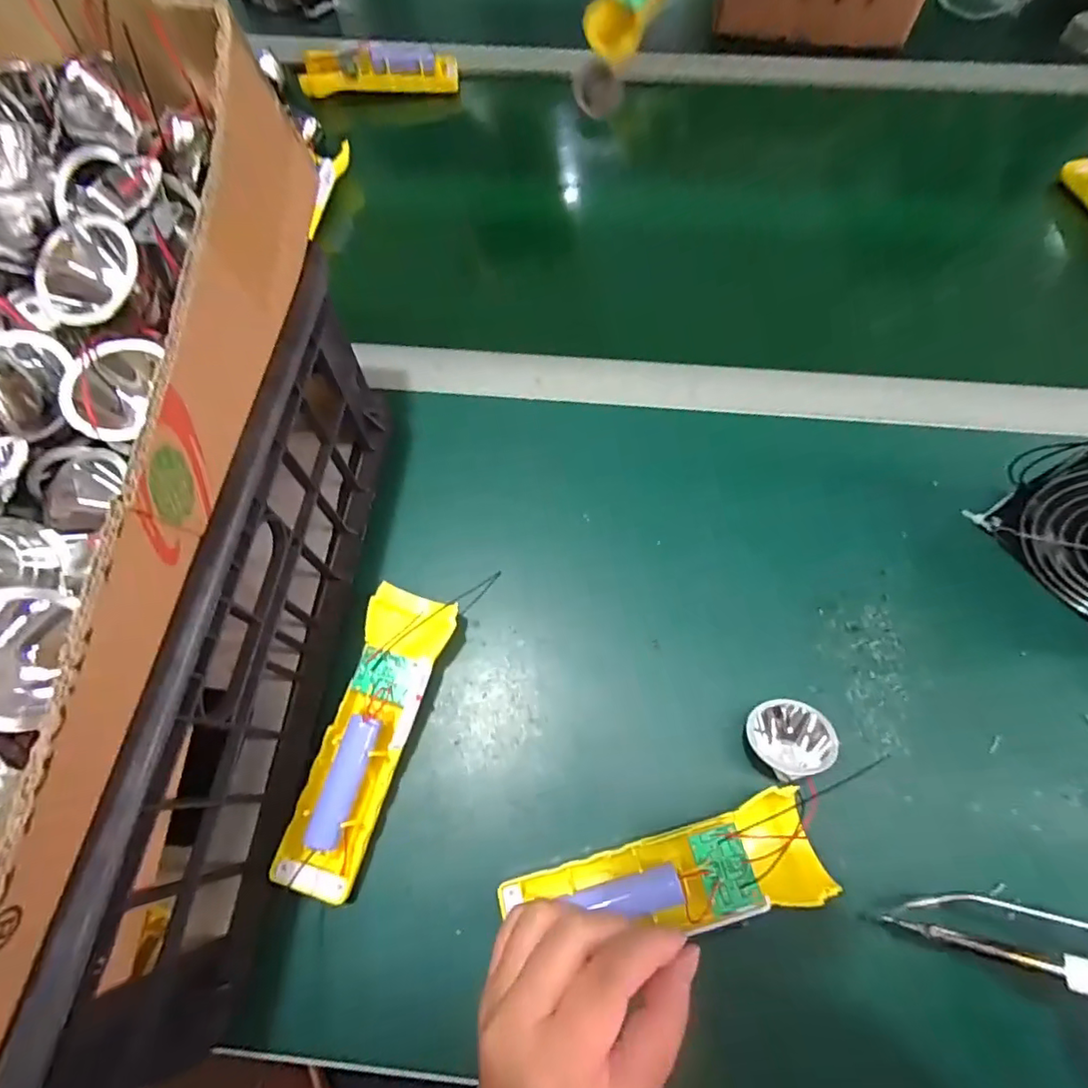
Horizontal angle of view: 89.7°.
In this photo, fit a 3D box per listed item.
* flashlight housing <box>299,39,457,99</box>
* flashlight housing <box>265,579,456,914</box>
[{"bbox_3d":[-0.173,-0.500,0.580,0.159,0.031,0.045,-6,66,-2],"label":"flashlight housing"},{"bbox_3d":[-0.098,0.105,0.309,0.048,0.027,0.162,14,67,7],"label":"flashlight housing"}]

